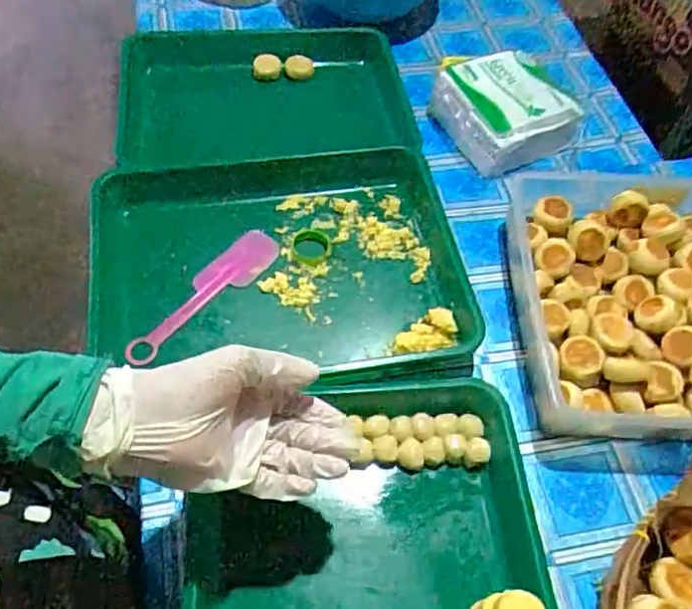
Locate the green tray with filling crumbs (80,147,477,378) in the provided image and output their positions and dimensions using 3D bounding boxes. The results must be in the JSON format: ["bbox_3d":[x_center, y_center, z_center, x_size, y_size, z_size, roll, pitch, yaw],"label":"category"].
[{"bbox_3d":[-0.069,-0.036,0.640,0.369,0.047,0.276,-6,58,-9],"label":"green tray with filling crumbs"}]

